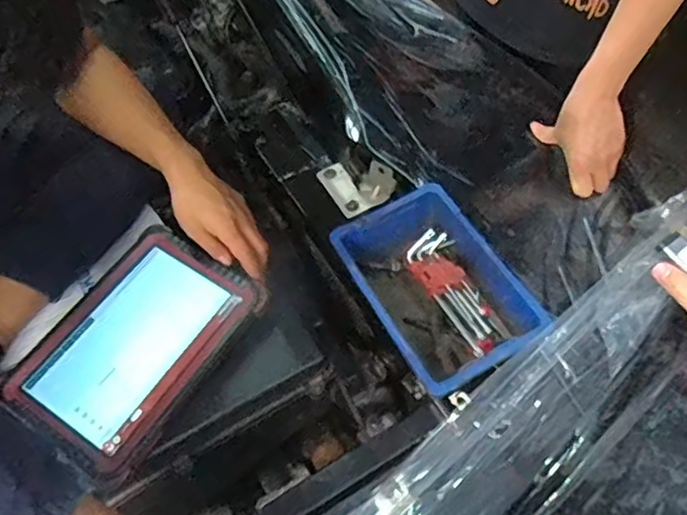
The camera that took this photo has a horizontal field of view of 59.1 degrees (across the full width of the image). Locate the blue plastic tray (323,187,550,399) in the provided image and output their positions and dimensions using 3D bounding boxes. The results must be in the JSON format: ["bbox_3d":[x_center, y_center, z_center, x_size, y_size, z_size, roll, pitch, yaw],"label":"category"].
[{"bbox_3d":[0.107,0.042,0.715,0.158,0.077,0.233,-28,60,-12],"label":"blue plastic tray"}]

